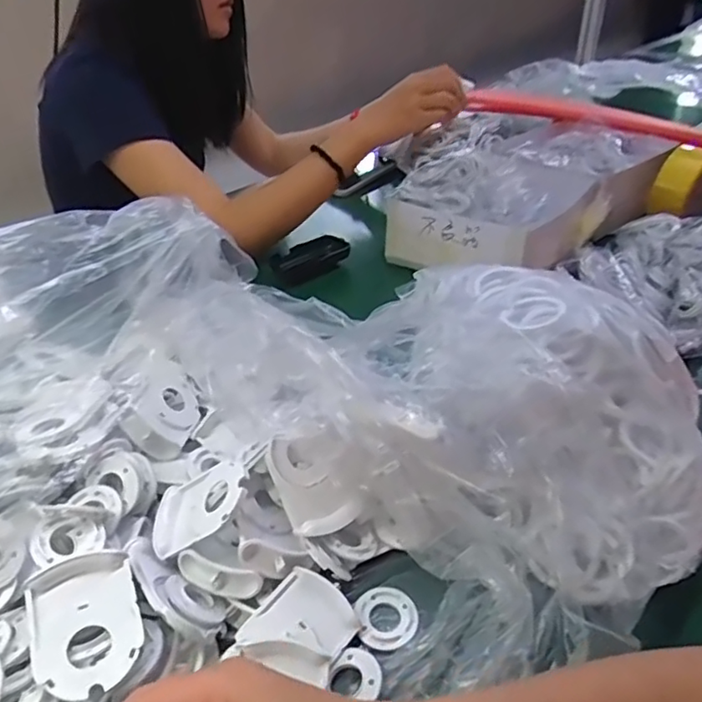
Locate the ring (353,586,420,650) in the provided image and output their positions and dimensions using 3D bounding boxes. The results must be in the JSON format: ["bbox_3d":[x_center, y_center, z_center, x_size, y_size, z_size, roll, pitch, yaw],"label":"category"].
[{"bbox_3d":[0.025,0.184,0.413,0.042,0.006,0.044,-1,37,1],"label":"ring"}]

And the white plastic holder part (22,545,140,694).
[{"bbox_3d":[-0.155,0.162,0.353,0.057,0.030,0.077,-17,39,-19],"label":"white plastic holder part"}]

